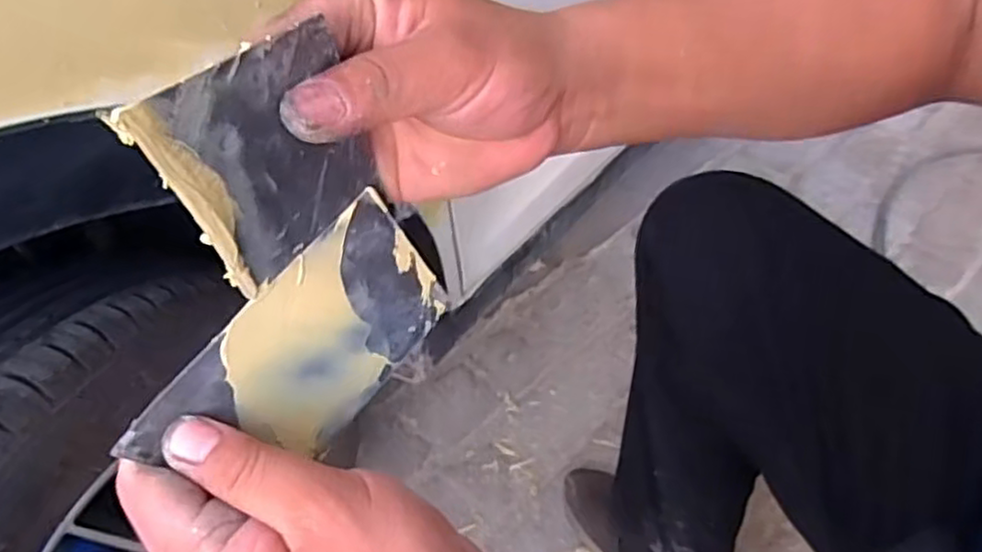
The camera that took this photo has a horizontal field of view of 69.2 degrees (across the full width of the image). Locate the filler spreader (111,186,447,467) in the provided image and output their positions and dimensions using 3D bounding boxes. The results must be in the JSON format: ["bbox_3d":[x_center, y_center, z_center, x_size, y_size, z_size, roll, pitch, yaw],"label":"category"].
[{"bbox_3d":[-0.075,0.033,0.298,0.004,0.073,0.132,16,58,47],"label":"filler spreader"}]

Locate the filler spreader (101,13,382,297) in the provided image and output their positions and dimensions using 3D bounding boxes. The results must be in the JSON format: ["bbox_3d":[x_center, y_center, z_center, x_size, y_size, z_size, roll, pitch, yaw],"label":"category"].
[{"bbox_3d":[-0.074,-0.042,0.246,0.004,0.098,0.074,28,65,20],"label":"filler spreader"}]

